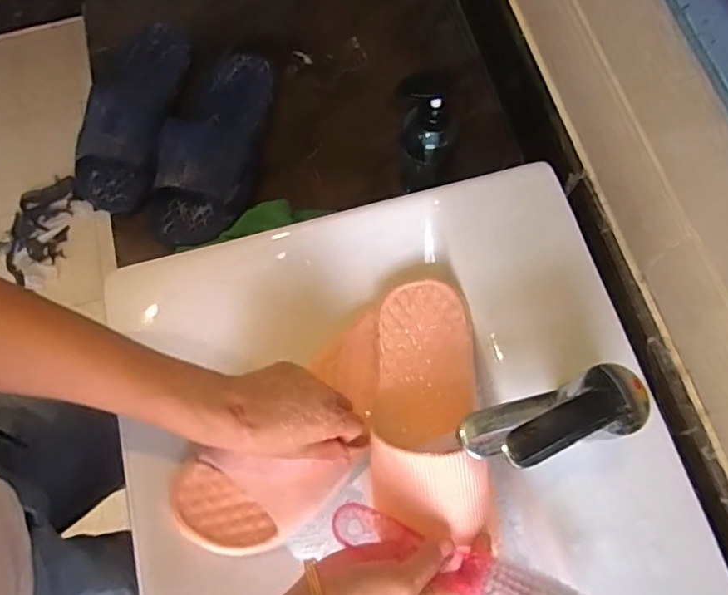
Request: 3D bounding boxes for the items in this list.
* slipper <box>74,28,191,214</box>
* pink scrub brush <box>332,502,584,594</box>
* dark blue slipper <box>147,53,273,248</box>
[{"bbox_3d":[-0.289,-0.239,0.683,0.109,0.062,0.272,3,72,3],"label":"slipper"},{"bbox_3d":[0.066,0.195,0.396,0.186,0.024,0.040,15,72,25],"label":"pink scrub brush"},{"bbox_3d":[-0.172,-0.188,0.651,0.119,0.068,0.271,19,74,8],"label":"dark blue slipper"}]

